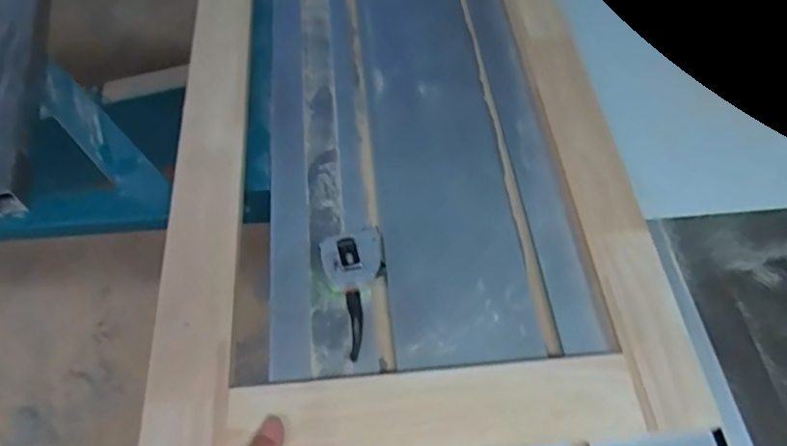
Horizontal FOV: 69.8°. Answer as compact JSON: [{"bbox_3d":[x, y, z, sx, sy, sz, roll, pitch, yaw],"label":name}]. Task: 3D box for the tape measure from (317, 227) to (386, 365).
[{"bbox_3d":[-0.033,0.063,0.541,0.062,0.037,0.126,-9,59,-10],"label":"tape measure"}]

